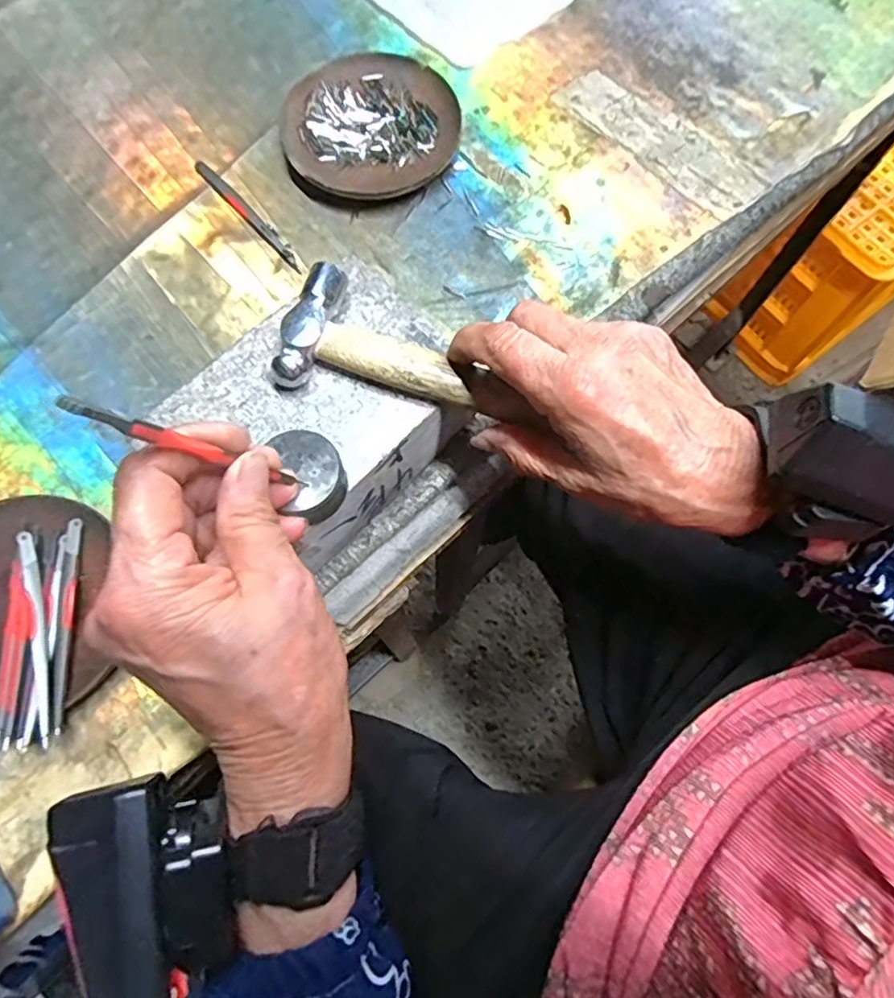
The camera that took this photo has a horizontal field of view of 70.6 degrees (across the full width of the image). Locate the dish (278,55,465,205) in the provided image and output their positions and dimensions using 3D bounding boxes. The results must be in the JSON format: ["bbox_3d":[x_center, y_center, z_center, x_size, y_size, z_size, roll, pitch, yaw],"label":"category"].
[{"bbox_3d":[-0.050,-0.245,0.418,0.116,0.015,0.109,0,72,-1],"label":"dish"}]

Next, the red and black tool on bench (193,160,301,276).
[{"bbox_3d":[-0.126,-0.181,0.401,0.010,0.004,0.107,-41,77,-13],"label":"red and black tool on bench"}]

